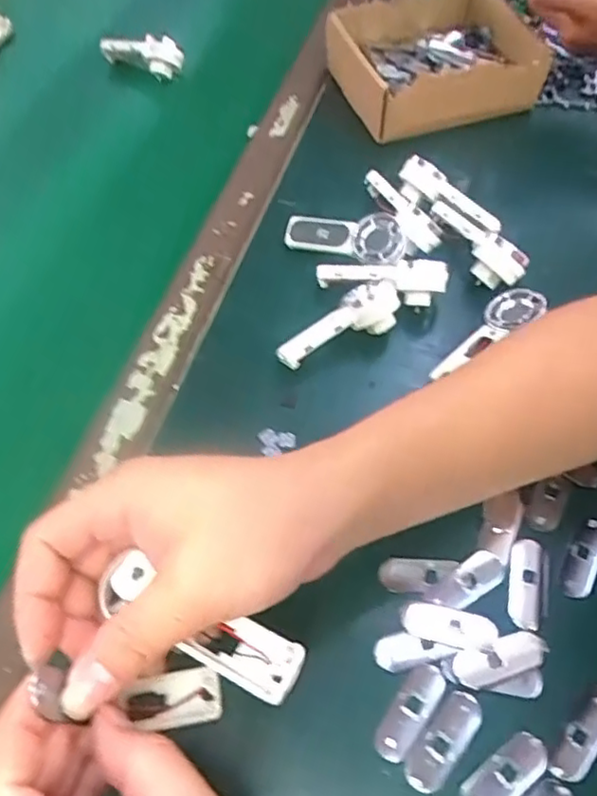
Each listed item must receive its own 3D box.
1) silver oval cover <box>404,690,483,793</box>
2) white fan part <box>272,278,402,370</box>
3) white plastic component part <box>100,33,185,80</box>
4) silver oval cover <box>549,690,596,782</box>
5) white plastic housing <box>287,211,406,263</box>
[{"bbox_3d":[0.073,0.172,0.309,0.020,0.004,0.050,37,65,22],"label":"silver oval cover"},{"bbox_3d":[0.027,-0.053,0.439,0.093,0.033,0.037,-22,59,-12],"label":"white fan part"},{"bbox_3d":[-0.162,-0.352,0.626,0.094,0.036,0.025,23,60,15],"label":"white plastic component part"},{"bbox_3d":[0.144,0.168,0.307,0.050,0.004,0.015,-40,65,-22],"label":"silver oval cover"},{"bbox_3d":[0.034,-0.126,0.468,0.092,0.024,0.029,15,59,11],"label":"white plastic housing"}]

